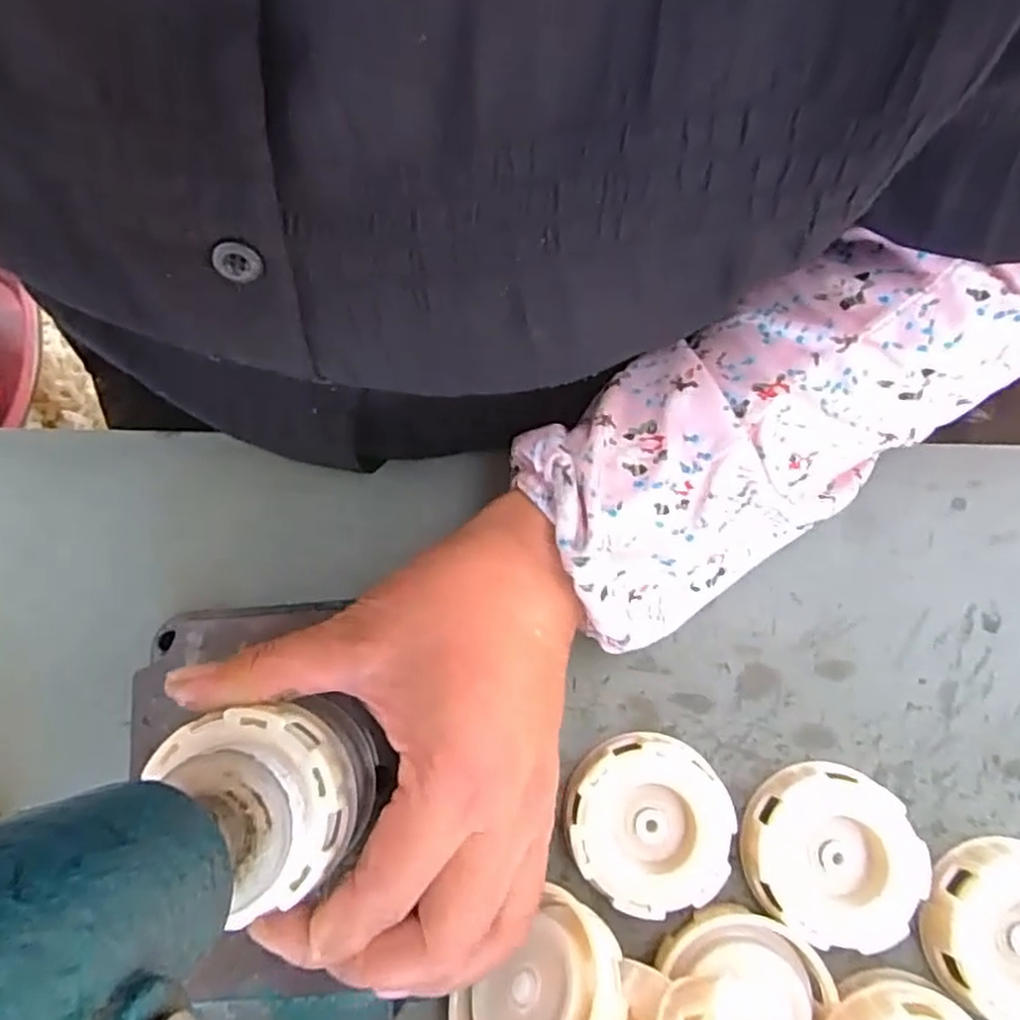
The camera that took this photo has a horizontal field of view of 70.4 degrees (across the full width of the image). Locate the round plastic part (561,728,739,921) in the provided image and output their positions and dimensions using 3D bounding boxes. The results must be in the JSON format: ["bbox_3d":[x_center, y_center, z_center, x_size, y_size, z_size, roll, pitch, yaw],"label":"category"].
[{"bbox_3d":[0.052,0.118,0.274,0.062,0.016,0.059,0,78,0],"label":"round plastic part"}]

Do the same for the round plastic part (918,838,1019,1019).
[{"bbox_3d":[0.188,0.156,0.262,0.066,0.019,0.060,0,78,0],"label":"round plastic part"}]

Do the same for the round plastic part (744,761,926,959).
[{"bbox_3d":[0.120,0.129,0.270,0.062,0.013,0.059,0,78,0],"label":"round plastic part"}]

